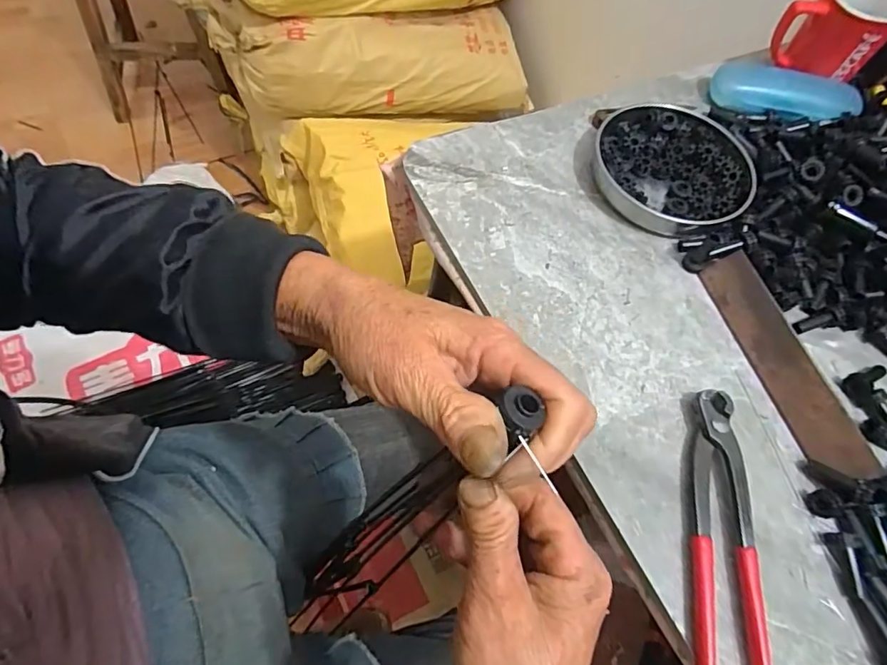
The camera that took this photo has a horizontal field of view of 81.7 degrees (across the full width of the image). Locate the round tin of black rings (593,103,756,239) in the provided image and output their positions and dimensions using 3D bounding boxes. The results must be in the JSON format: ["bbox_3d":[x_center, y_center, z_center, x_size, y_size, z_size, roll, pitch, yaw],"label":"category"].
[{"bbox_3d":[0.204,-0.144,0.458,0.135,0.027,0.132,3,62,-5],"label":"round tin of black rings"}]

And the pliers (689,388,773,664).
[{"bbox_3d":[0.179,0.134,0.325,0.044,0.013,0.198,11,62,-1],"label":"pliers"}]

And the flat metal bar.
[{"bbox_3d":[0.246,0.020,0.376,0.006,0.035,0.176,11,53,-46],"label":"flat metal bar"}]

